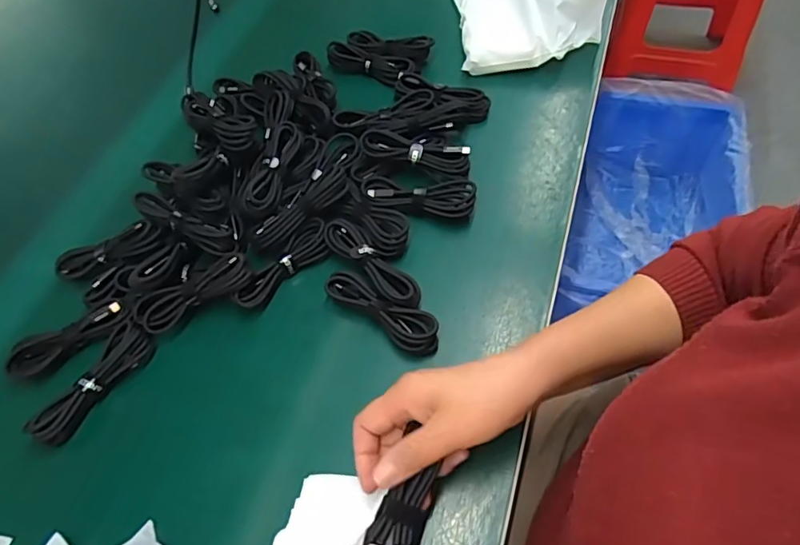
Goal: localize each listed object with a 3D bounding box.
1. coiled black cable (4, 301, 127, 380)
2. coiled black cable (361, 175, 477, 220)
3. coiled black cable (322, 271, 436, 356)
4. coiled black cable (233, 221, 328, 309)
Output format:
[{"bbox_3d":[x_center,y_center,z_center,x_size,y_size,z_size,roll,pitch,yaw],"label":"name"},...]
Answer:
[{"bbox_3d":[-0.289,0.060,0.455,0.101,0.019,0.027,-31,59,-14],"label":"coiled black cable"},{"bbox_3d":[0.017,-0.075,0.503,0.109,0.019,0.037,7,58,11],"label":"coiled black cable"},{"bbox_3d":[-0.017,0.031,0.438,0.110,0.025,0.031,32,66,23],"label":"coiled black cable"},{"bbox_3d":[-0.108,-0.009,0.475,0.102,0.019,0.034,-40,62,-19],"label":"coiled black cable"}]

